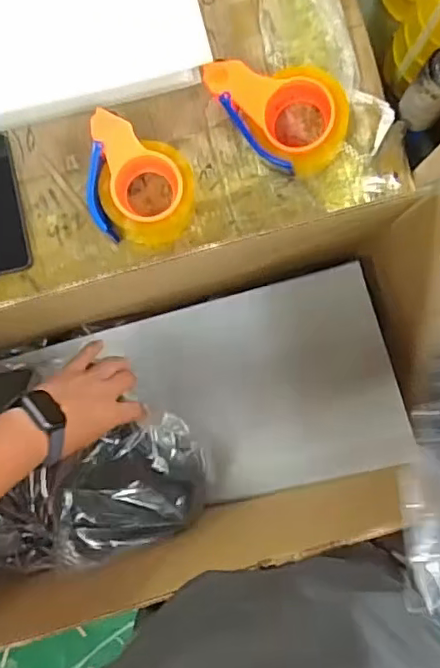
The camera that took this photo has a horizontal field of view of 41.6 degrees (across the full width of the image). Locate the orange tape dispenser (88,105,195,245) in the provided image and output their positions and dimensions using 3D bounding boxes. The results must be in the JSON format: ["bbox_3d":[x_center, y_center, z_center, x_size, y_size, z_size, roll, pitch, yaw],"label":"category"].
[{"bbox_3d":[-0.087,-0.176,0.671,0.122,0.057,0.142,3,88,1],"label":"orange tape dispenser"}]

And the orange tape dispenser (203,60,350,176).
[{"bbox_3d":[0.062,-0.249,0.660,0.171,0.055,0.111,14,88,1],"label":"orange tape dispenser"}]

